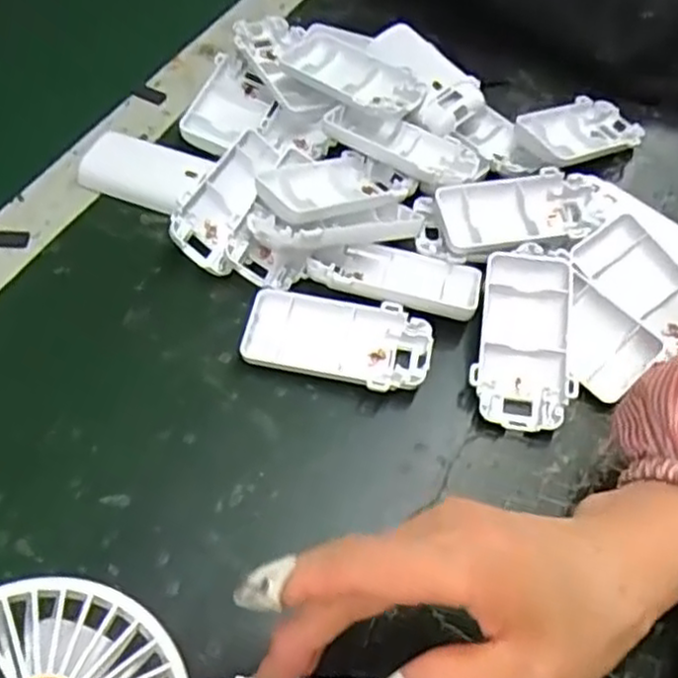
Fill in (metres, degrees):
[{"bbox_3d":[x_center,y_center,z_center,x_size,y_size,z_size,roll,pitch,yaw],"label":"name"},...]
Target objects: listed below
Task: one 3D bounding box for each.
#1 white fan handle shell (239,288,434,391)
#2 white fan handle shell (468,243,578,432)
[{"bbox_3d":[-0.001,0.002,0.374,0.095,0.015,0.049,13,57,5],"label":"white fan handle shell"},{"bbox_3d":[0.096,-0.004,0.374,0.047,0.015,0.104,8,69,1],"label":"white fan handle shell"}]

